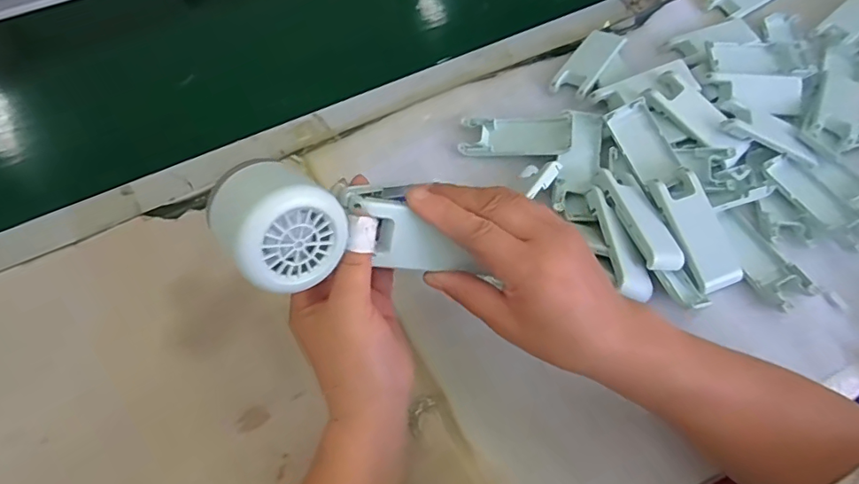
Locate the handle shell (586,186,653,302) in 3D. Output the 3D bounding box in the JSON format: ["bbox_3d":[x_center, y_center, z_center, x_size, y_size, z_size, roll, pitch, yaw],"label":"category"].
[{"bbox_3d":[0.152,-0.001,0.410,0.029,0.015,0.101,-13,59,-4],"label":"handle shell"}]

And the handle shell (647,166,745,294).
[{"bbox_3d":[0.220,-0.011,0.413,0.040,0.014,0.100,-22,81,-9],"label":"handle shell"}]

